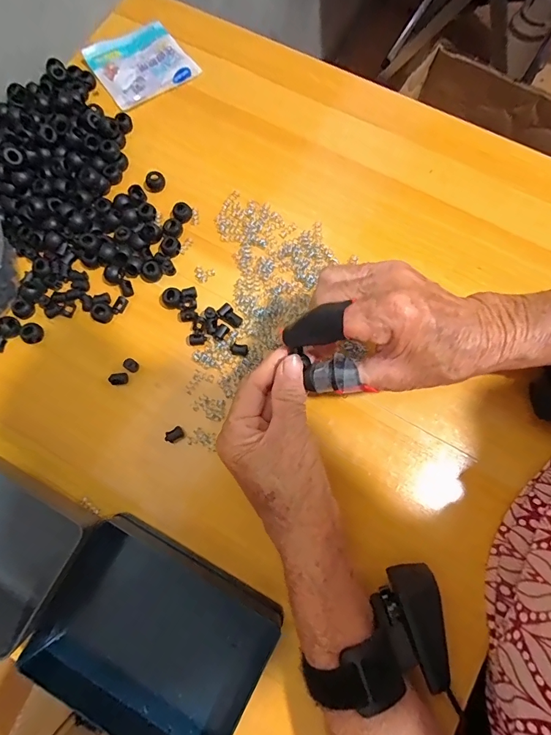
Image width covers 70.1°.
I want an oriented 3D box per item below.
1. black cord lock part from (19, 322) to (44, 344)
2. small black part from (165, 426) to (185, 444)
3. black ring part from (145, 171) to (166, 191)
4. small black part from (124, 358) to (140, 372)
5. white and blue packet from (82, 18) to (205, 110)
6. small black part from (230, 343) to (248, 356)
[{"bbox_3d":[-0.212,-0.030,0.342,0.015,0.010,0.018,18,77,6],"label":"black cord lock part"},{"bbox_3d":[-0.082,0.055,0.318,0.015,0.004,0.010,-31,77,-6],"label":"small black part"},{"bbox_3d":[-0.116,-0.179,0.378,0.016,0.008,0.016,0,76,1],"label":"black ring part"},{"bbox_3d":[-0.122,-0.001,0.334,0.012,0.010,0.009,32,79,9],"label":"small black part"},{"bbox_3d":[-0.142,-0.322,0.415,0.091,0.004,0.096,-35,78,-7],"label":"white and blue packet"},{"bbox_3d":[-0.031,-0.016,0.334,0.016,0.004,0.010,10,77,4],"label":"small black part"}]

